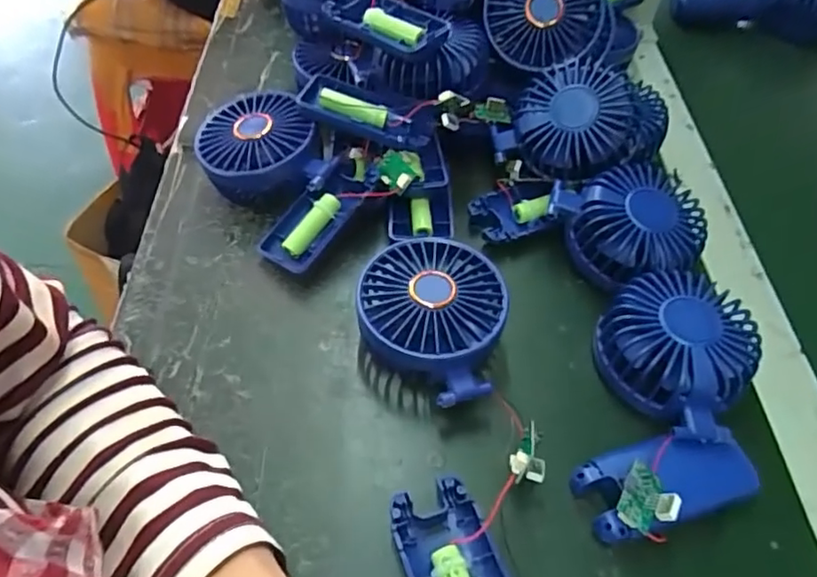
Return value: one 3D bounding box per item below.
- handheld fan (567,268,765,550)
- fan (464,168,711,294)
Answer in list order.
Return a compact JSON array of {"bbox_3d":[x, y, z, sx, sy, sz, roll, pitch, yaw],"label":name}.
[{"bbox_3d":[0.148,0.064,0.330,0.091,0.046,0.156,14,54,8],"label":"handheld fan"},{"bbox_3d":[0.122,-0.050,0.410,0.151,0.046,0.077,10,51,27],"label":"fan"}]

